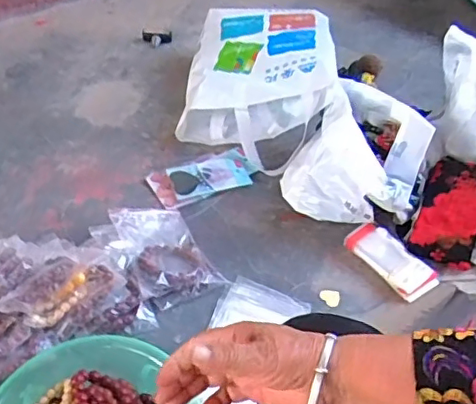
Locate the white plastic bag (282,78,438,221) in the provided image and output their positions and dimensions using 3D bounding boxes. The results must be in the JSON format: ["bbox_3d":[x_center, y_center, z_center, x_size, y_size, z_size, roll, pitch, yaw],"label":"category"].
[{"bbox_3d":[0.203,-0.087,0.937,0.202,0.157,0.207,22,47,20],"label":"white plastic bag"}]

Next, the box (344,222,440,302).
[{"bbox_3d":[0.230,0.085,0.859,0.066,0.023,0.137,-29,51,-28],"label":"box"}]

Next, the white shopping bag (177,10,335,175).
[{"bbox_3d":[0.039,-0.236,1.097,0.273,0.156,0.376,4,44,4],"label":"white shopping bag"}]

